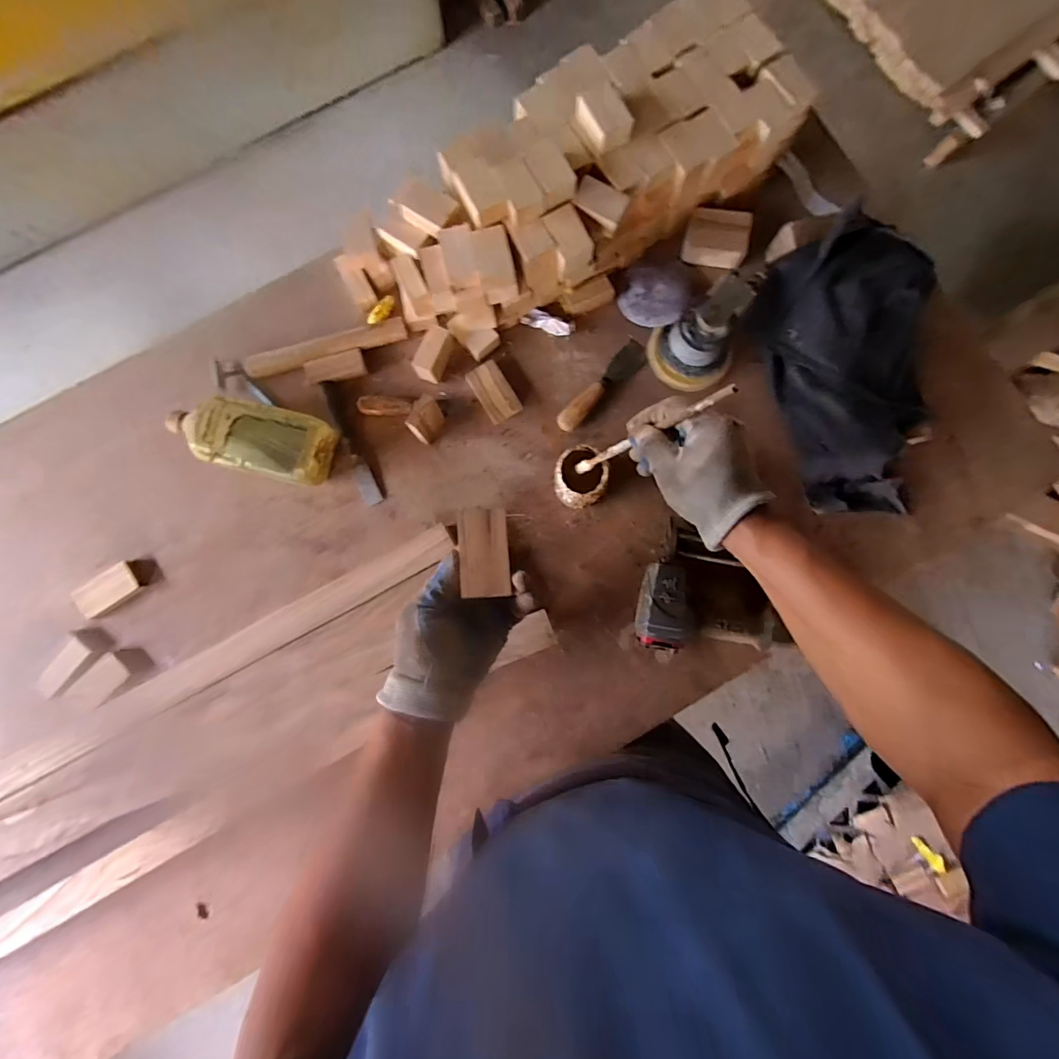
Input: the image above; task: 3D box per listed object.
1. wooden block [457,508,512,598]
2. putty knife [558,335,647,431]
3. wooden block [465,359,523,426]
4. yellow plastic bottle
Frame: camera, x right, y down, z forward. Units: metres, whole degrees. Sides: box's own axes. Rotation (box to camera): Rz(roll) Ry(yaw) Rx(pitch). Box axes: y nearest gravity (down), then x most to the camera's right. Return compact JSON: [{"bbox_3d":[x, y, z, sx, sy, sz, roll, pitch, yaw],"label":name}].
[{"bbox_3d":[-0.042,0.020,0.421,0.045,0.014,0.079,-5,84,-1],"label":"wooden block"},{"bbox_3d":[0.106,-0.205,0.655,0.036,0.020,0.171,42,85,3],"label":"putty knife"},{"bbox_3d":[-0.051,-0.195,0.656,0.048,0.016,0.085,-31,85,-3],"label":"wooden block"},{"bbox_3d":[-0.373,-0.122,0.617,0.201,0.076,0.088,14,84,1],"label":"yellow plastic bottle"}]

